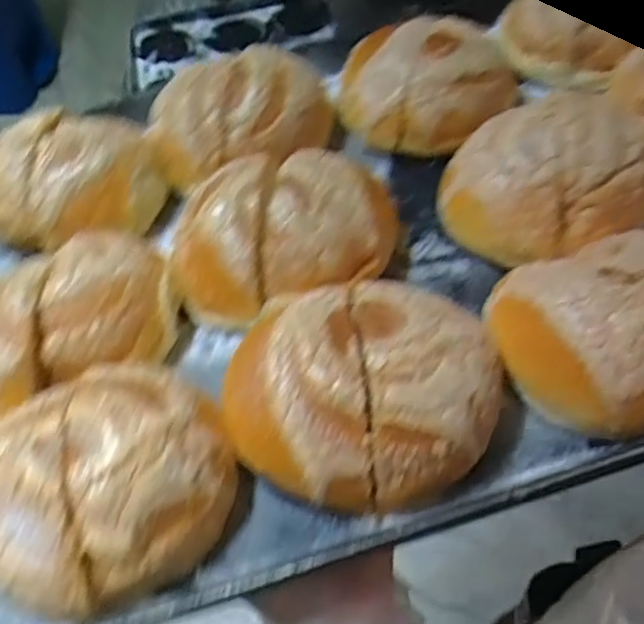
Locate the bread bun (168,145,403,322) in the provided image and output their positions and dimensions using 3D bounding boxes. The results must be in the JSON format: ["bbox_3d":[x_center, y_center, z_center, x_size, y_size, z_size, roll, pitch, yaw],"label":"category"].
[{"bbox_3d":[-0.021,-0.052,0.409,0.149,0.056,0.091,-13,57,-5],"label":"bread bun"}]

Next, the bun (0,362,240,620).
[{"bbox_3d":[-0.111,0.079,0.319,0.124,0.047,0.111,-26,59,-13],"label":"bun"}]

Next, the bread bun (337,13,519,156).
[{"bbox_3d":[0.078,-0.172,0.483,0.126,0.064,0.090,0,57,4],"label":"bread bun"}]

